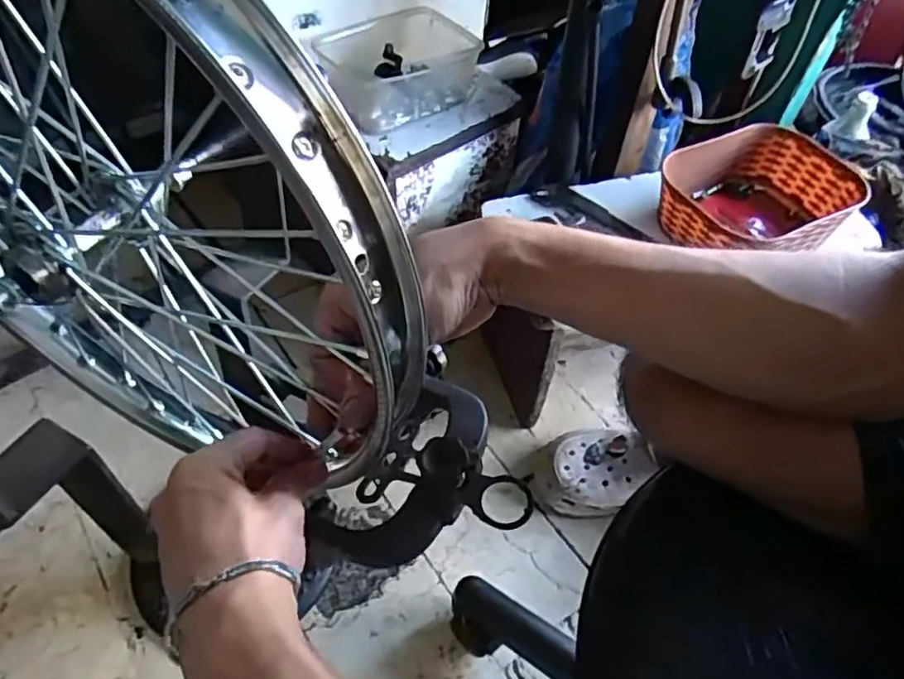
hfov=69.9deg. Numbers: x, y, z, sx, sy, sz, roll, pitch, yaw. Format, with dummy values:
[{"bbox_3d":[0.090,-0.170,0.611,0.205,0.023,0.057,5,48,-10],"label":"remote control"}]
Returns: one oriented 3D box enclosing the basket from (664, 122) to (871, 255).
[{"bbox_3d":[0.355,-0.160,0.748,0.231,0.079,0.161,-22,56,-19],"label":"basket"}]

